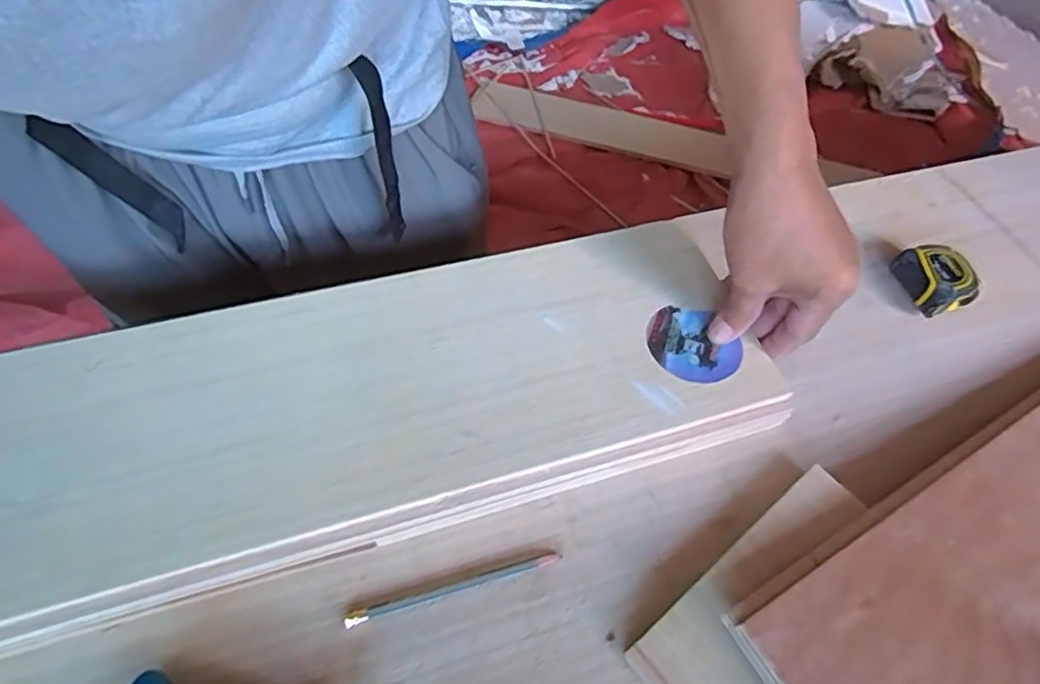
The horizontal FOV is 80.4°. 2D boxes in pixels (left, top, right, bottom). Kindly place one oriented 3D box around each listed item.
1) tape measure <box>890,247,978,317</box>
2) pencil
[{"bbox_3d":[0.365,-0.052,0.540,0.051,0.034,0.059,-9,57,-11],"label":"tape measure"},{"bbox_3d":[-0.040,0.153,0.383,0.135,0.008,0.008,-12,57,-13],"label":"pencil"}]

